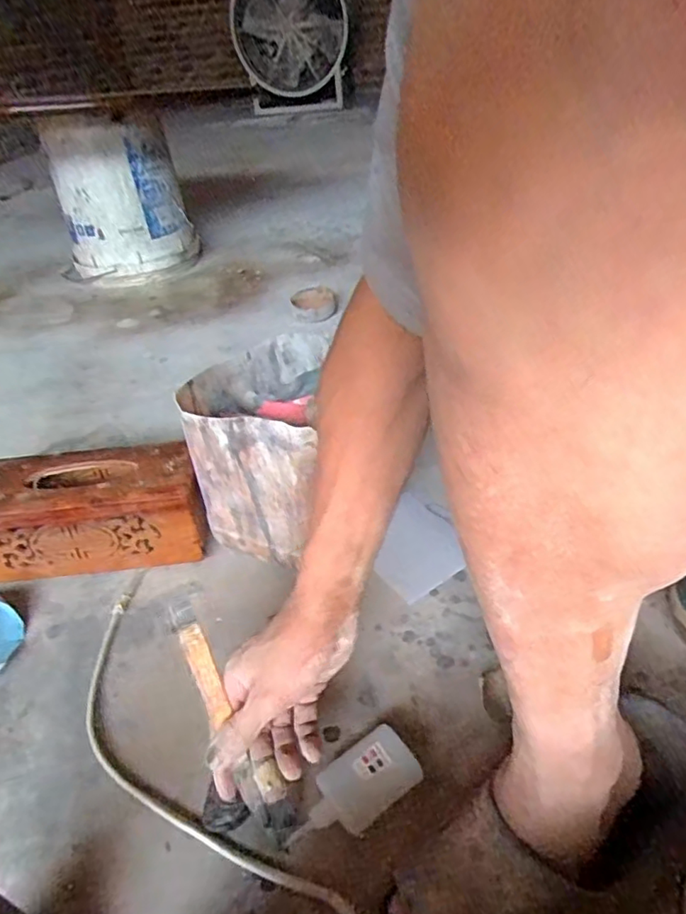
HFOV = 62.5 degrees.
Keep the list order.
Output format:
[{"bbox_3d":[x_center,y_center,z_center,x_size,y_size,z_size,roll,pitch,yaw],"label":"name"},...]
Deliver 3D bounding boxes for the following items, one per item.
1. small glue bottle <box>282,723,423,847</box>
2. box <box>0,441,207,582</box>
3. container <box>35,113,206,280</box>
[{"bbox_3d":[0.007,0.255,0.431,0.104,0.019,0.048,-27,43,-25],"label":"small glue bottle"},{"bbox_3d":[-0.291,0.062,0.658,0.261,0.101,0.120,-6,38,-1],"label":"box"},{"bbox_3d":[-0.529,-0.612,1.359,0.290,0.365,0.273,-17,39,-14],"label":"container"}]

